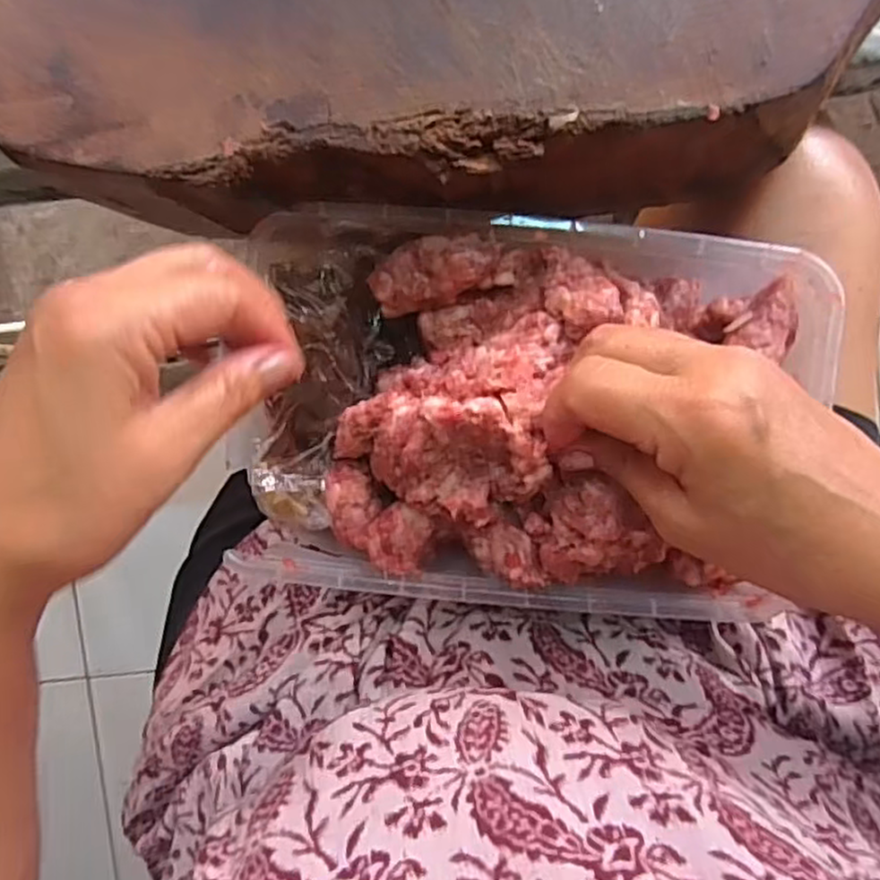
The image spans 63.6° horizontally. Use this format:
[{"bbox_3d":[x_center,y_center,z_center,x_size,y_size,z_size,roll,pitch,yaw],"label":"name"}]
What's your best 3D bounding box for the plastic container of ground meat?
[{"bbox_3d":[0.038,-0.010,0.304,0.243,0.062,0.163,5,94,0],"label":"plastic container of ground meat"}]

